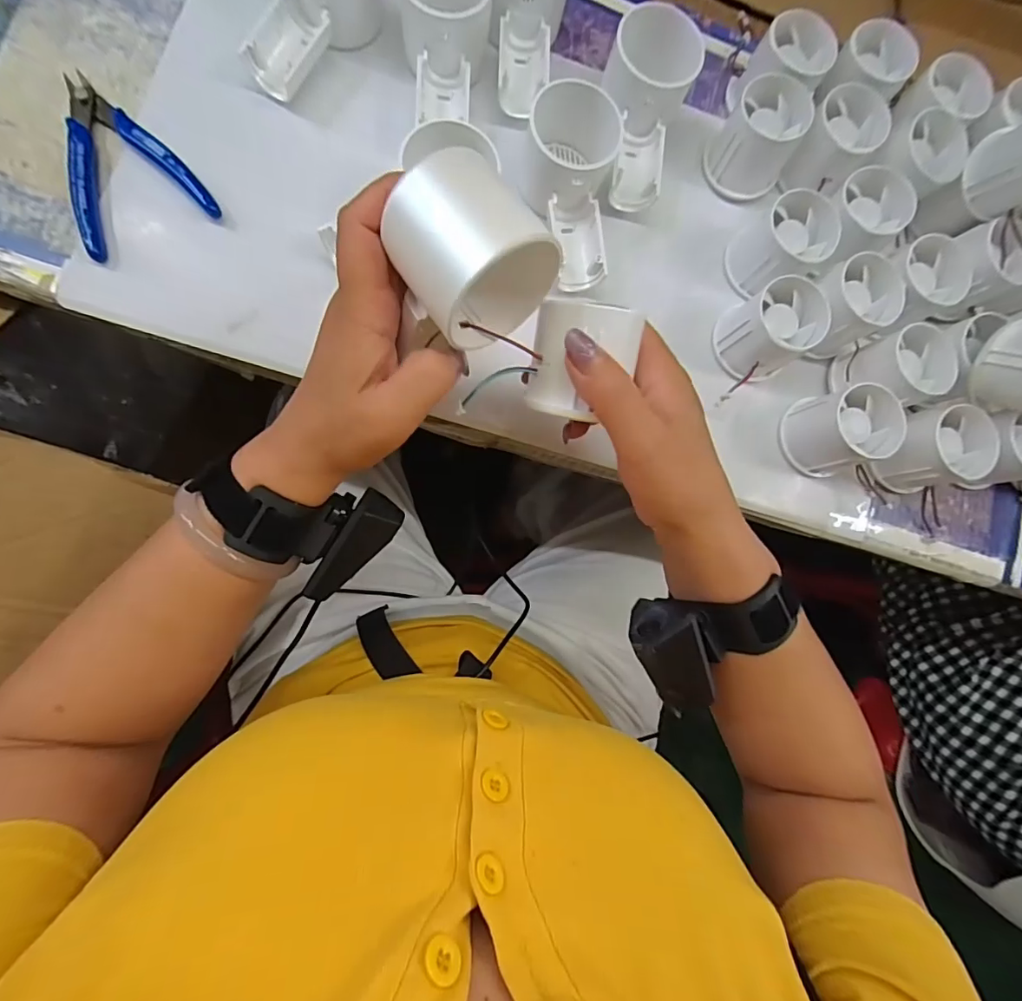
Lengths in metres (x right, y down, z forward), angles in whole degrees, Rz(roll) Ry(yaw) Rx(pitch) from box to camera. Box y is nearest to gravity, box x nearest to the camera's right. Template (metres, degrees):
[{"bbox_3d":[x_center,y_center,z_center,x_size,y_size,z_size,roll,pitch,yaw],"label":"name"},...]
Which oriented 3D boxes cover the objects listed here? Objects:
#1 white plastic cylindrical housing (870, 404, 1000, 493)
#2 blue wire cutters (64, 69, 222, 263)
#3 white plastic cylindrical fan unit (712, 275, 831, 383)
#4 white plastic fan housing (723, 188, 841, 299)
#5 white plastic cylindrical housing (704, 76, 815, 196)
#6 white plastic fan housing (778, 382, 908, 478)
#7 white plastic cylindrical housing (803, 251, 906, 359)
[{"bbox_3d":[0.301,-0.036,0.348,0.059,0.049,0.055,1,85,-8],"label":"white plastic cylindrical housing"},{"bbox_3d":[-0.249,-0.215,0.304,0.077,0.010,0.116,-30,90,-10],"label":"blue wire cutters"},{"bbox_3d":[0.178,-0.118,0.341,0.056,0.050,0.055,1,85,-8],"label":"white plastic cylindrical fan unit"},{"bbox_3d":[0.189,-0.180,0.347,0.054,0.049,0.053,1,85,-8],"label":"white plastic fan housing"},{"bbox_3d":[0.178,-0.259,0.353,0.056,0.048,0.052,1,85,-8],"label":"white plastic cylindrical housing"},{"bbox_3d":[0.226,-0.049,0.338,0.050,0.050,0.053,-18,88,-9],"label":"white plastic fan housing"},{"bbox_3d":[0.234,-0.135,0.343,0.053,0.045,0.056,1,85,-8],"label":"white plastic cylindrical housing"}]

